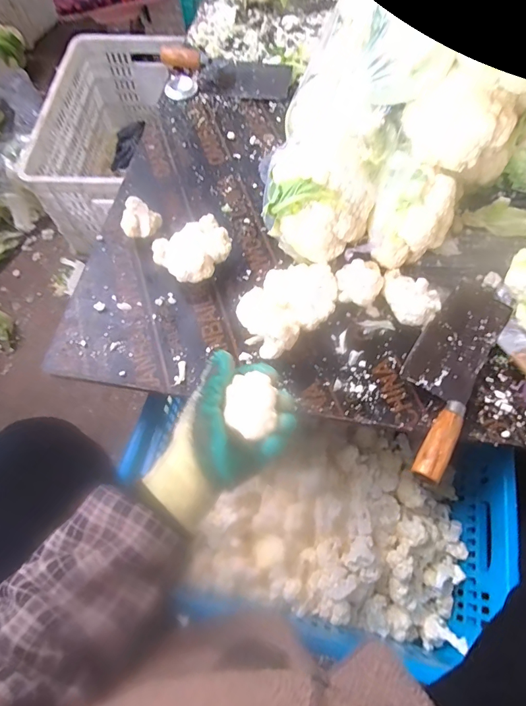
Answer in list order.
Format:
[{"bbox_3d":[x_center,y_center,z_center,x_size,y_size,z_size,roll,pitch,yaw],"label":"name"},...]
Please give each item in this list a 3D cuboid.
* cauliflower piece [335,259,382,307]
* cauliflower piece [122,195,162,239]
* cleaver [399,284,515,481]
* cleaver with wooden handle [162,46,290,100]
[{"bbox_3d":[0.131,-0.092,0.559,0.066,0.050,0.057,10,64,6],"label":"cauliflower piece"},{"bbox_3d":[-0.184,-0.198,0.621,0.044,0.045,0.051,14,65,8],"label":"cauliflower piece"},{"bbox_3d":[0.231,0.013,0.519,0.087,0.029,0.289,30,68,15],"label":"cleaver"},{"bbox_3d":[-0.073,-0.527,0.776,0.250,0.034,0.082,11,65,6],"label":"cleaver with wooden handle"}]

